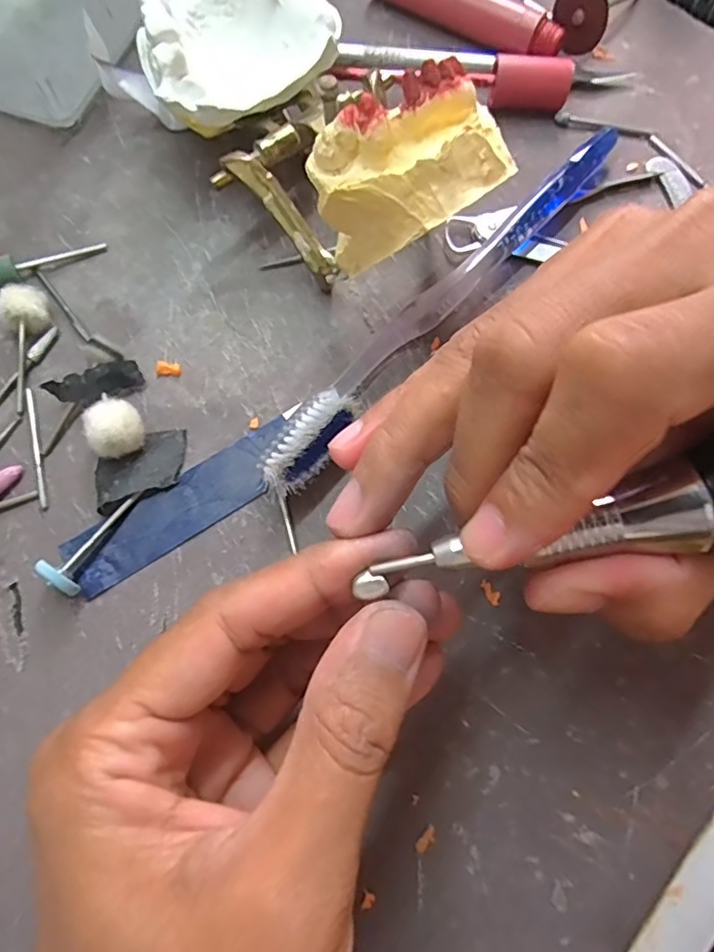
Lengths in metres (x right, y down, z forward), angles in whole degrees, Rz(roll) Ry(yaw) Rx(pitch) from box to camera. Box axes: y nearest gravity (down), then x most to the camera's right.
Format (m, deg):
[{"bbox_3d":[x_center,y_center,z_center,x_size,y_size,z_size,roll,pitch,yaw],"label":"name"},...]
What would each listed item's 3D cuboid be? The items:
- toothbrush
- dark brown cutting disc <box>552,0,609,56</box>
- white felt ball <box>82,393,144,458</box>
[{"bbox_3d":[0.032,-0.065,0.204,0.021,0.023,0.183,38,78,12],"label":"toothbrush"},{"bbox_3d":[0.092,-0.189,0.238,0.004,0.021,0.025,-33,103,-29],"label":"dark brown cutting disc"},{"bbox_3d":[-0.079,-0.016,0.191,0.016,0.014,0.017,0,73,1],"label":"white felt ball"}]

